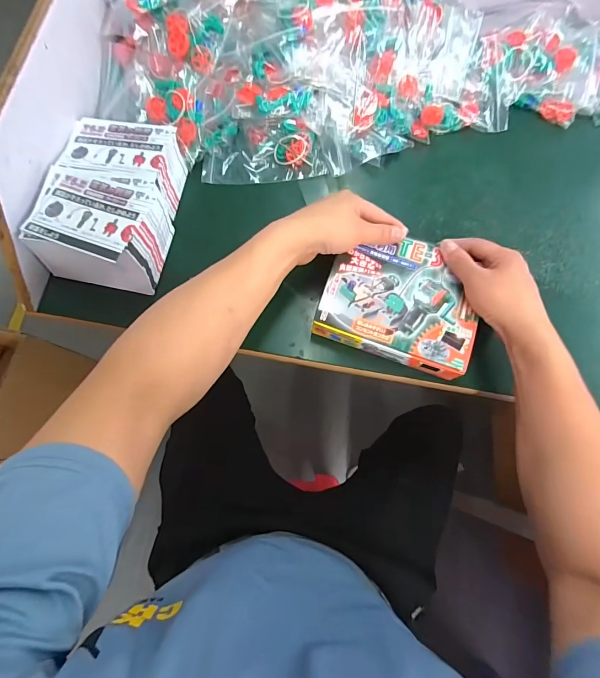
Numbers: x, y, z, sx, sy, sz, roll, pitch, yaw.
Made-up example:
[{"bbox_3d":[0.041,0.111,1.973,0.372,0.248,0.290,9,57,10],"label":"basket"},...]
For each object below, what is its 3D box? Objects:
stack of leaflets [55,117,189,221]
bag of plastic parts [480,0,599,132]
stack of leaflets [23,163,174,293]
[{"bbox_3d":[-0.216,-0.220,0.454,0.126,0.064,0.083,10,75,3],"label":"stack of leaflets"},{"bbox_3d":[0.332,-0.389,0.514,0.159,0.046,0.196,7,75,2],"label":"bag of plastic parts"},{"bbox_3d":[-0.227,-0.131,0.417,0.131,0.086,0.116,11,75,3],"label":"stack of leaflets"}]

